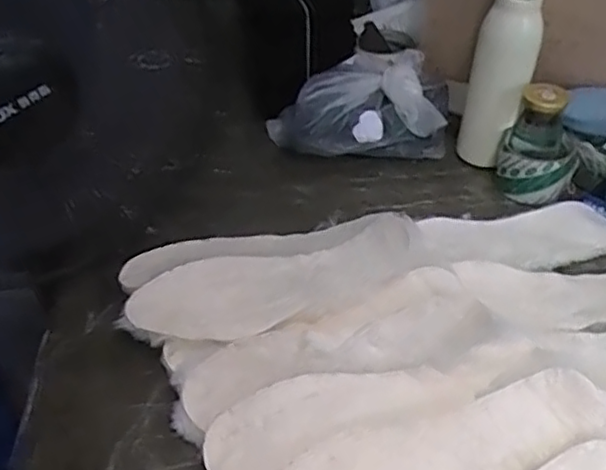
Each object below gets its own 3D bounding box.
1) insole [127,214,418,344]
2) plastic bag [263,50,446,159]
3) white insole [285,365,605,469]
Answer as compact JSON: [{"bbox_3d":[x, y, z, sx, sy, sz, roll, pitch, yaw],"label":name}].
[{"bbox_3d":[-0.024,0.038,0.597,0.255,0.025,0.086,-16,42,-15],"label":"insole"},{"bbox_3d":[0.067,-0.156,0.819,0.225,0.100,0.106,-2,41,2],"label":"plastic bag"},{"bbox_3d":[0.090,0.162,0.477,0.262,0.021,0.074,-18,52,-10],"label":"white insole"}]

